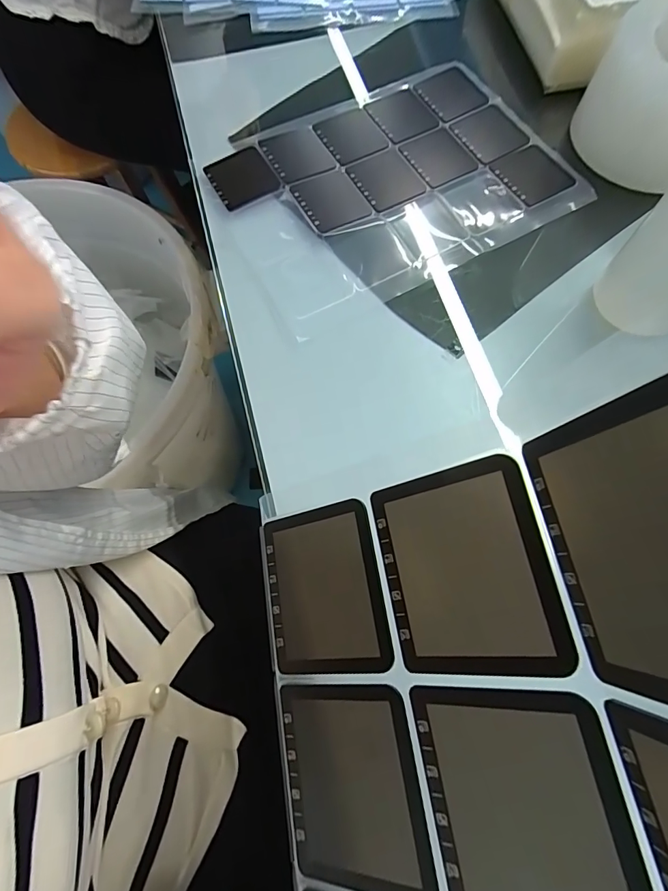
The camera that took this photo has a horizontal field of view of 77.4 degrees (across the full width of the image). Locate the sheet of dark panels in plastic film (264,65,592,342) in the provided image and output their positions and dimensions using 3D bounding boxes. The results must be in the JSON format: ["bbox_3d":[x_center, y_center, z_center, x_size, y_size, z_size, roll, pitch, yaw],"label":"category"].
[{"bbox_3d":[0.049,-0.218,0.347,0.257,0.009,0.191,-27,73,-8],"label":"sheet of dark panels in plastic film"}]

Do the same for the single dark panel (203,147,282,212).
[{"bbox_3d":[-0.077,-0.224,0.349,0.049,0.008,0.058,-30,73,-9],"label":"single dark panel"}]

